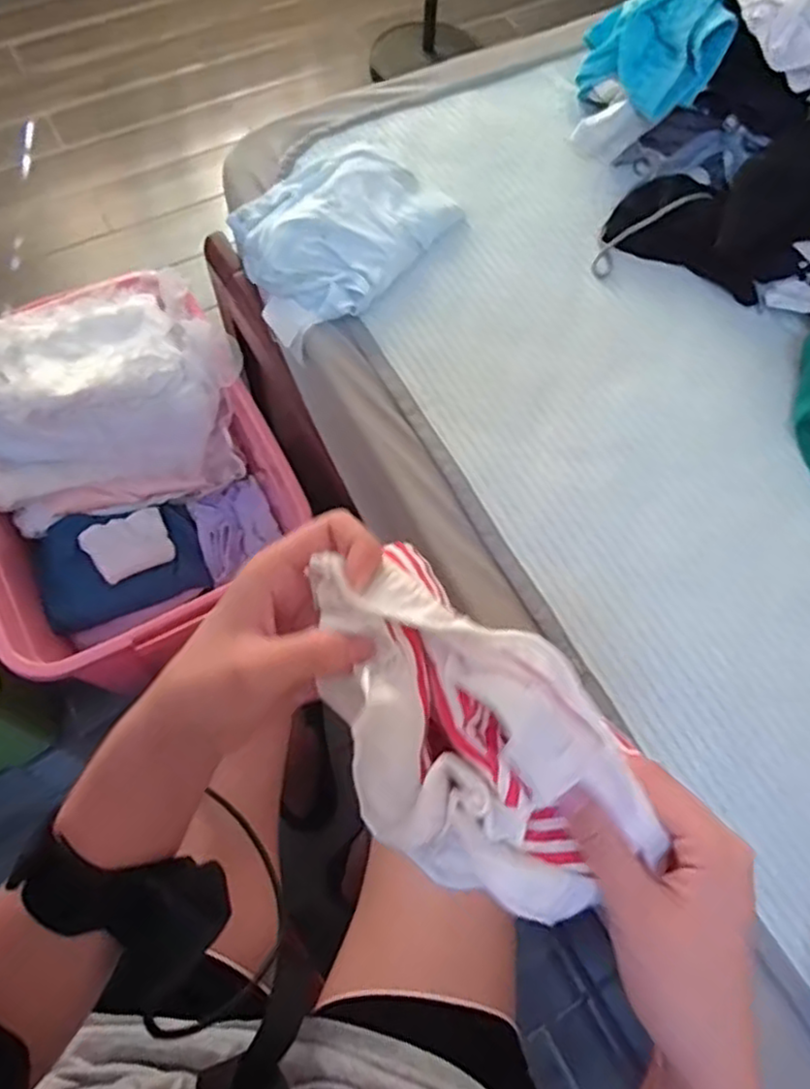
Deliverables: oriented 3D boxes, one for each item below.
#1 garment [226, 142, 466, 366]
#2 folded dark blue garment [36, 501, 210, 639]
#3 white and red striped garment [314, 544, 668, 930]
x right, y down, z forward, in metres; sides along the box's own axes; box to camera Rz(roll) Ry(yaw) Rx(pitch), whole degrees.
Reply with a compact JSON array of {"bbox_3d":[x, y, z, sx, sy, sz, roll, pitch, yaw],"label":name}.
[{"bbox_3d":[-0.076,-0.326,0.740,0.181,0.060,0.231,39,69,16],"label":"garment"},{"bbox_3d":[-0.415,0.024,1.014,0.231,0.032,0.164,-19,66,-10],"label":"folded dark blue garment"},{"bbox_3d":[0.023,0.078,0.283,0.161,0.062,0.093,38,69,15],"label":"white and red striped garment"}]

